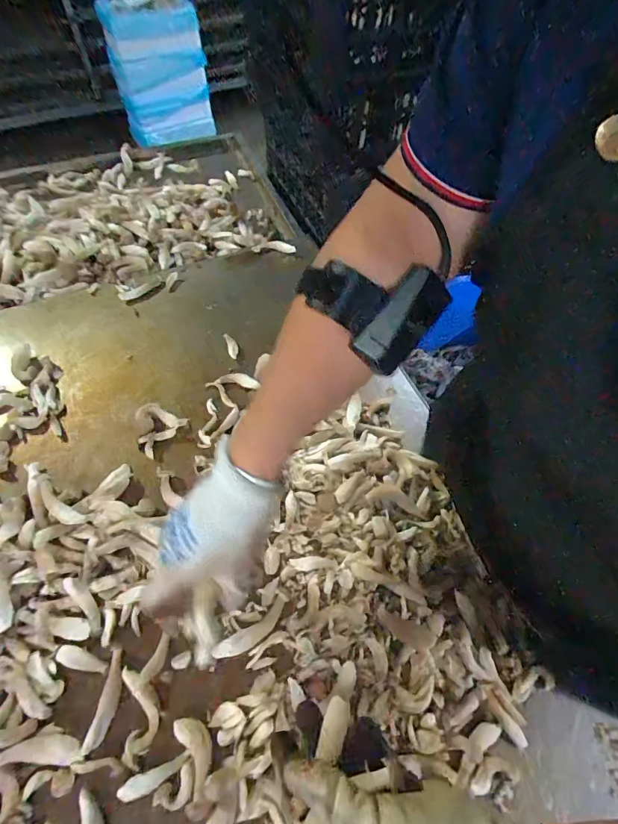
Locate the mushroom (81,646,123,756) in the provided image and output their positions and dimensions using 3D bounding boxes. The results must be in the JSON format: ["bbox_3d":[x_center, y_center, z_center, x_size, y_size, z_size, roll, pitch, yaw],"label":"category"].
[{"bbox_3d":[-0.171,0.245,0.354,0.015,0.008,0.071,6,58,3],"label":"mushroom"}]

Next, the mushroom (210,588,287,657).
[{"bbox_3d":[-0.050,0.201,0.385,0.079,0.010,0.021,-33,64,-20],"label":"mushroom"}]

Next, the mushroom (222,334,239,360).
[{"bbox_3d":[-0.106,-0.092,0.567,0.015,0.010,0.042,-18,61,-13],"label":"mushroom"}]

